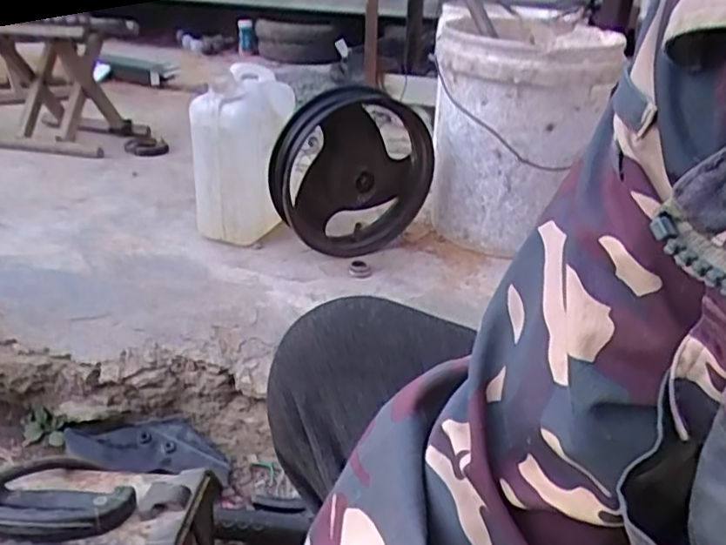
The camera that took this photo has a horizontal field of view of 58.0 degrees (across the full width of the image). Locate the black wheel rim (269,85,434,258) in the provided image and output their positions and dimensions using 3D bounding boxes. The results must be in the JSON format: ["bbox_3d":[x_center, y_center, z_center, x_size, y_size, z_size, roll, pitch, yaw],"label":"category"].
[{"bbox_3d":[-0.010,-0.152,1.054,0.291,0.262,0.078,24,17,-41],"label":"black wheel rim"}]

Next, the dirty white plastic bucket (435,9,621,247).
[{"bbox_3d":[0.256,-0.238,1.117,0.258,0.368,0.321,9,20,9],"label":"dirty white plastic bucket"}]

